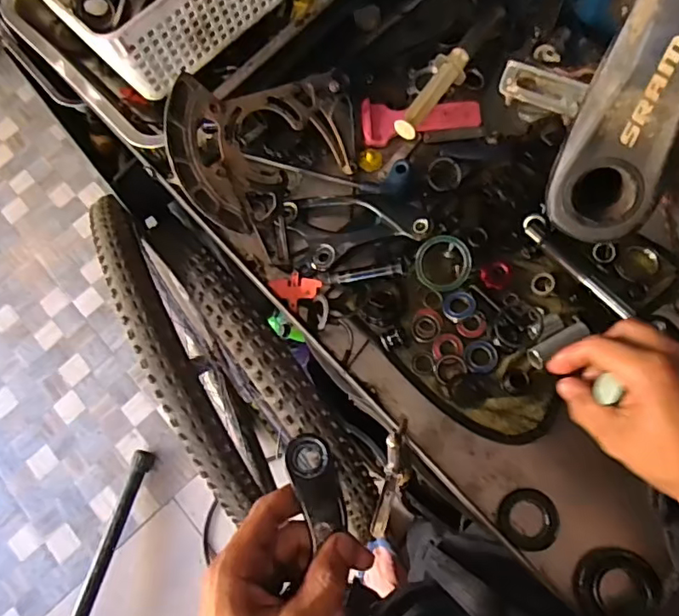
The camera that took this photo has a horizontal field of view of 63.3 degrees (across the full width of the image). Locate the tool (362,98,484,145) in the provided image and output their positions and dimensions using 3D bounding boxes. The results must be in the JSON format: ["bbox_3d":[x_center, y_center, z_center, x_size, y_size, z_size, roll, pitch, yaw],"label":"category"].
[{"bbox_3d":[0.084,-0.195,0.563,0.120,0.020,0.043,-7,73,4],"label":"tool"}]

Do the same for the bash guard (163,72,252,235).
[{"bbox_3d":[-0.119,-0.133,0.495,0.058,0.017,0.138,-20,109,-5],"label":"bash guard"}]

